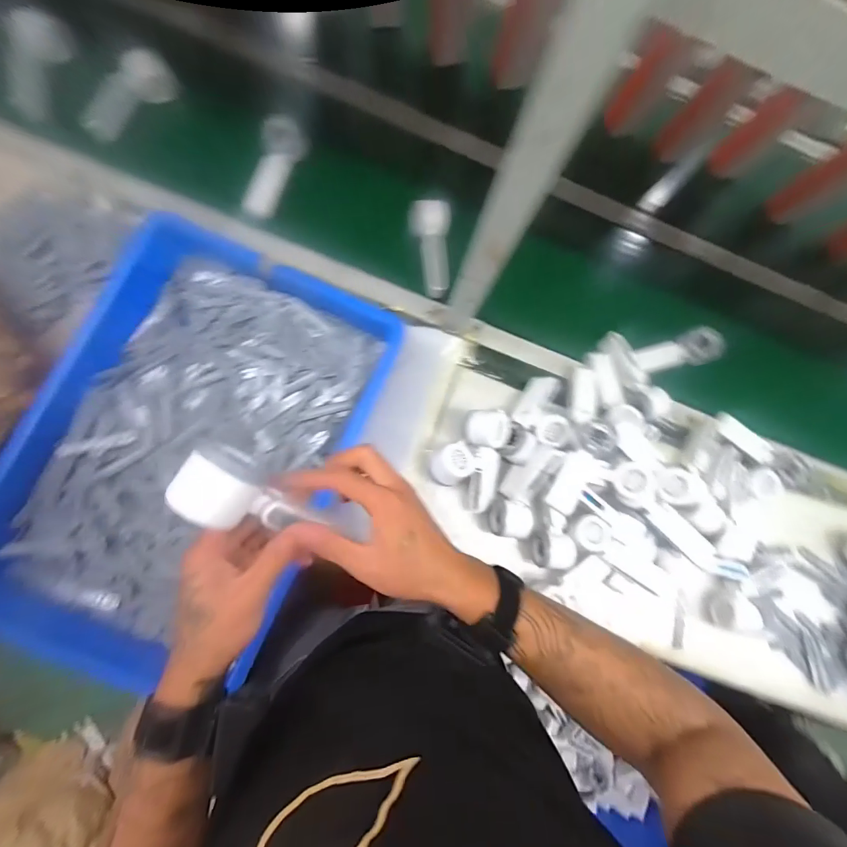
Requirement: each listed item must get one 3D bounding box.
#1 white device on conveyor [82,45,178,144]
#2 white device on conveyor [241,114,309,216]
[{"bbox_3d":[-0.507,-0.562,0.697,0.044,0.067,0.191,33,81,-1],"label":"white device on conveyor"},{"bbox_3d":[-0.264,-0.452,0.703,0.055,0.064,0.181,22,81,-2],"label":"white device on conveyor"}]

